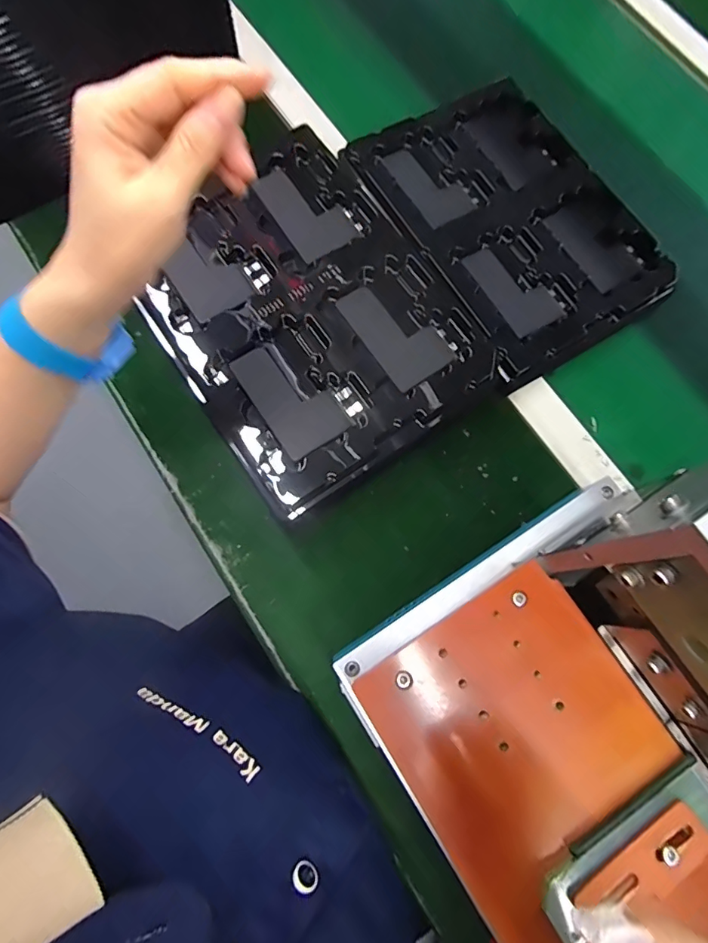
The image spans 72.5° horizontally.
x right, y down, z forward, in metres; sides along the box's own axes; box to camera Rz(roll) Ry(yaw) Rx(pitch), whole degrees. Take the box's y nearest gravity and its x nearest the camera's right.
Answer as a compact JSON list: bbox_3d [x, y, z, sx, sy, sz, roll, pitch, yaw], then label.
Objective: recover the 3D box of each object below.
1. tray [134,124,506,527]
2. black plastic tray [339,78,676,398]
[{"bbox_3d":[-0.039,-0.127,0.390,0.212,0.019,0.275,-34,79,-10],"label":"tray"},{"bbox_3d":[0.150,-0.238,0.475,0.213,0.038,0.297,-30,78,-9],"label":"black plastic tray"}]

